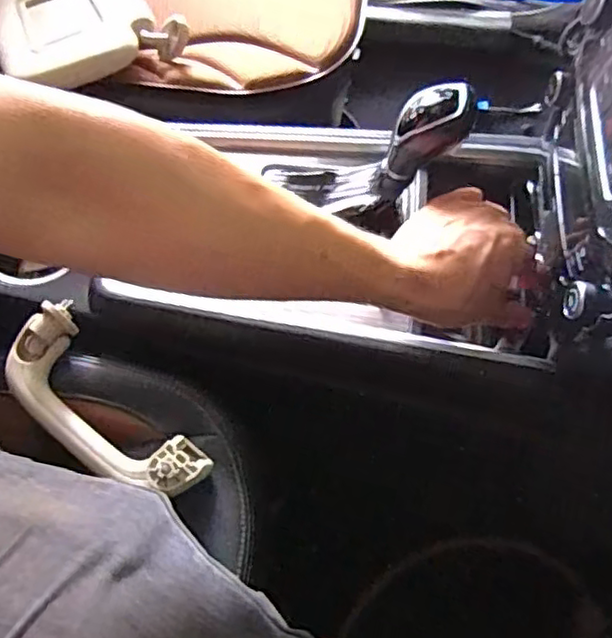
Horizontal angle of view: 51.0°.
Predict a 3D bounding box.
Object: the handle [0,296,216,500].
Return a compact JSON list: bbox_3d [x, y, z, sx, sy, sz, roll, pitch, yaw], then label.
[{"bbox_3d":[-0.167,0.067,0.500,0.078,0.034,0.195,-40,71,-20],"label":"handle"}]

